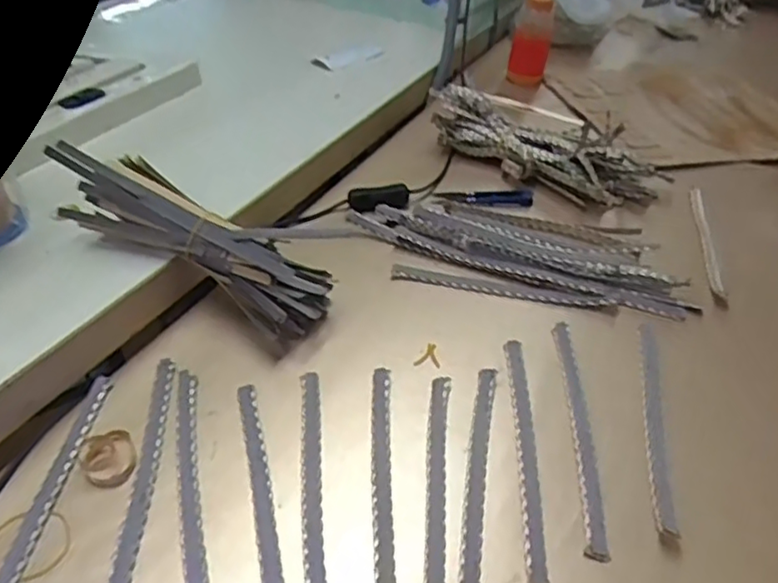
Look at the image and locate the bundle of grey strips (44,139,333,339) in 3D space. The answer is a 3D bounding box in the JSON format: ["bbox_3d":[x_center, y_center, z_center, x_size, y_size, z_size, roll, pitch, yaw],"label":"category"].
[{"bbox_3d":[-0.155,-0.043,0.519,0.236,0.062,0.068,30,45,6],"label":"bundle of grey strips"}]

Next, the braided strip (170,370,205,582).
[{"bbox_3d":[-0.125,0.123,0.404,0.019,0.006,0.190,-9,42,-14],"label":"braided strip"}]

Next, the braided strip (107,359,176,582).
[{"bbox_3d":[-0.155,0.115,0.409,0.014,0.007,0.193,-1,41,-6],"label":"braided strip"}]

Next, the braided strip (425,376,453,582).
[{"bbox_3d":[0.030,0.127,0.405,0.016,0.004,0.192,5,41,2],"label":"braided strip"}]

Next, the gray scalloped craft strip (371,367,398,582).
[{"bbox_3d":[-0.003,0.122,0.406,0.015,0.006,0.188,1,41,-3],"label":"gray scalloped craft strip"}]

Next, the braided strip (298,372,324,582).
[{"bbox_3d":[-0.048,0.121,0.403,0.017,0.009,0.190,-4,42,-9],"label":"braided strip"}]

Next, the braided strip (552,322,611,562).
[{"bbox_3d":[0.131,0.091,0.450,0.014,0.005,0.191,5,41,2],"label":"braided strip"}]

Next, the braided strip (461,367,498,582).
[{"bbox_3d":[0.055,0.121,0.411,0.015,0.005,0.190,8,41,6],"label":"braided strip"}]

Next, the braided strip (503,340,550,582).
[{"bbox_3d":[0.091,0.104,0.433,0.016,0.006,0.188,4,41,1],"label":"braided strip"}]

